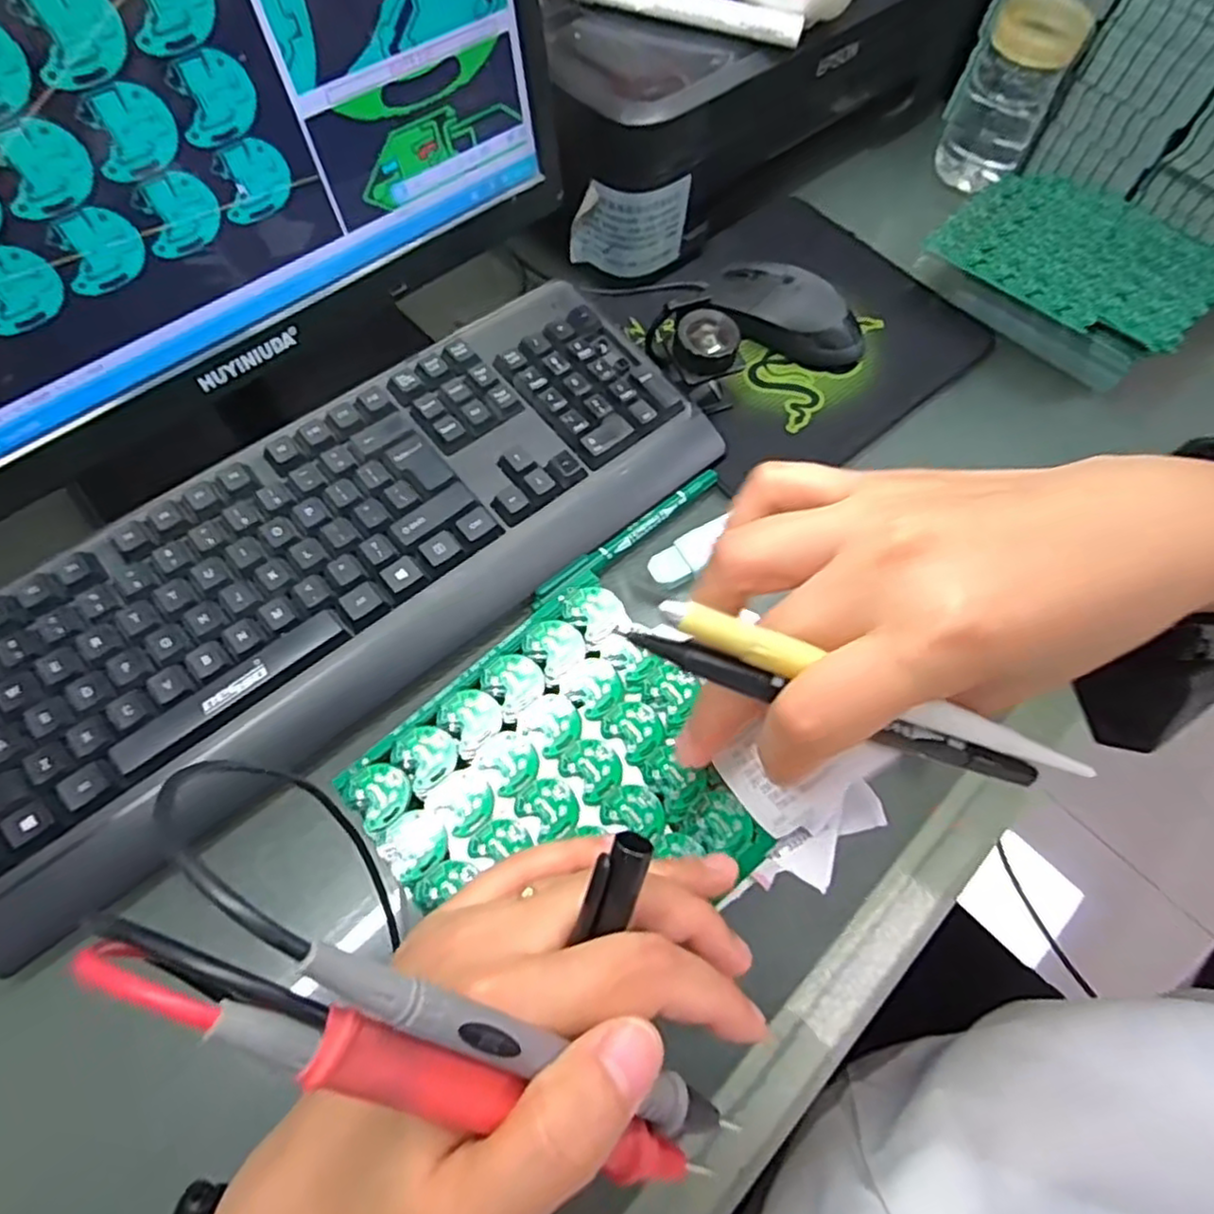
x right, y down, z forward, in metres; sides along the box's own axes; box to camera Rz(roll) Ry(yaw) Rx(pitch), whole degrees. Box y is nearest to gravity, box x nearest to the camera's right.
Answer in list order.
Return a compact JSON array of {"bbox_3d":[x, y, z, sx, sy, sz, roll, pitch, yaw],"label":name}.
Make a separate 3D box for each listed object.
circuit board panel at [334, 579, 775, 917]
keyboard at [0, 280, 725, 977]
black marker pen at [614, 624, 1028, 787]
[{"bbox_3d":[-0.015,0.064,0.249,0.121,0.004,0.113,-39,71,-13],"label":"circuit board panel"},{"bbox_3d":[-0.136,-0.027,0.372,0.426,0.034,0.156,-37,71,-19],"label":"keyboard"},{"bbox_3d":[0.064,0.028,0.194,0.125,0.008,0.007,20,63,-9],"label":"black marker pen"}]

